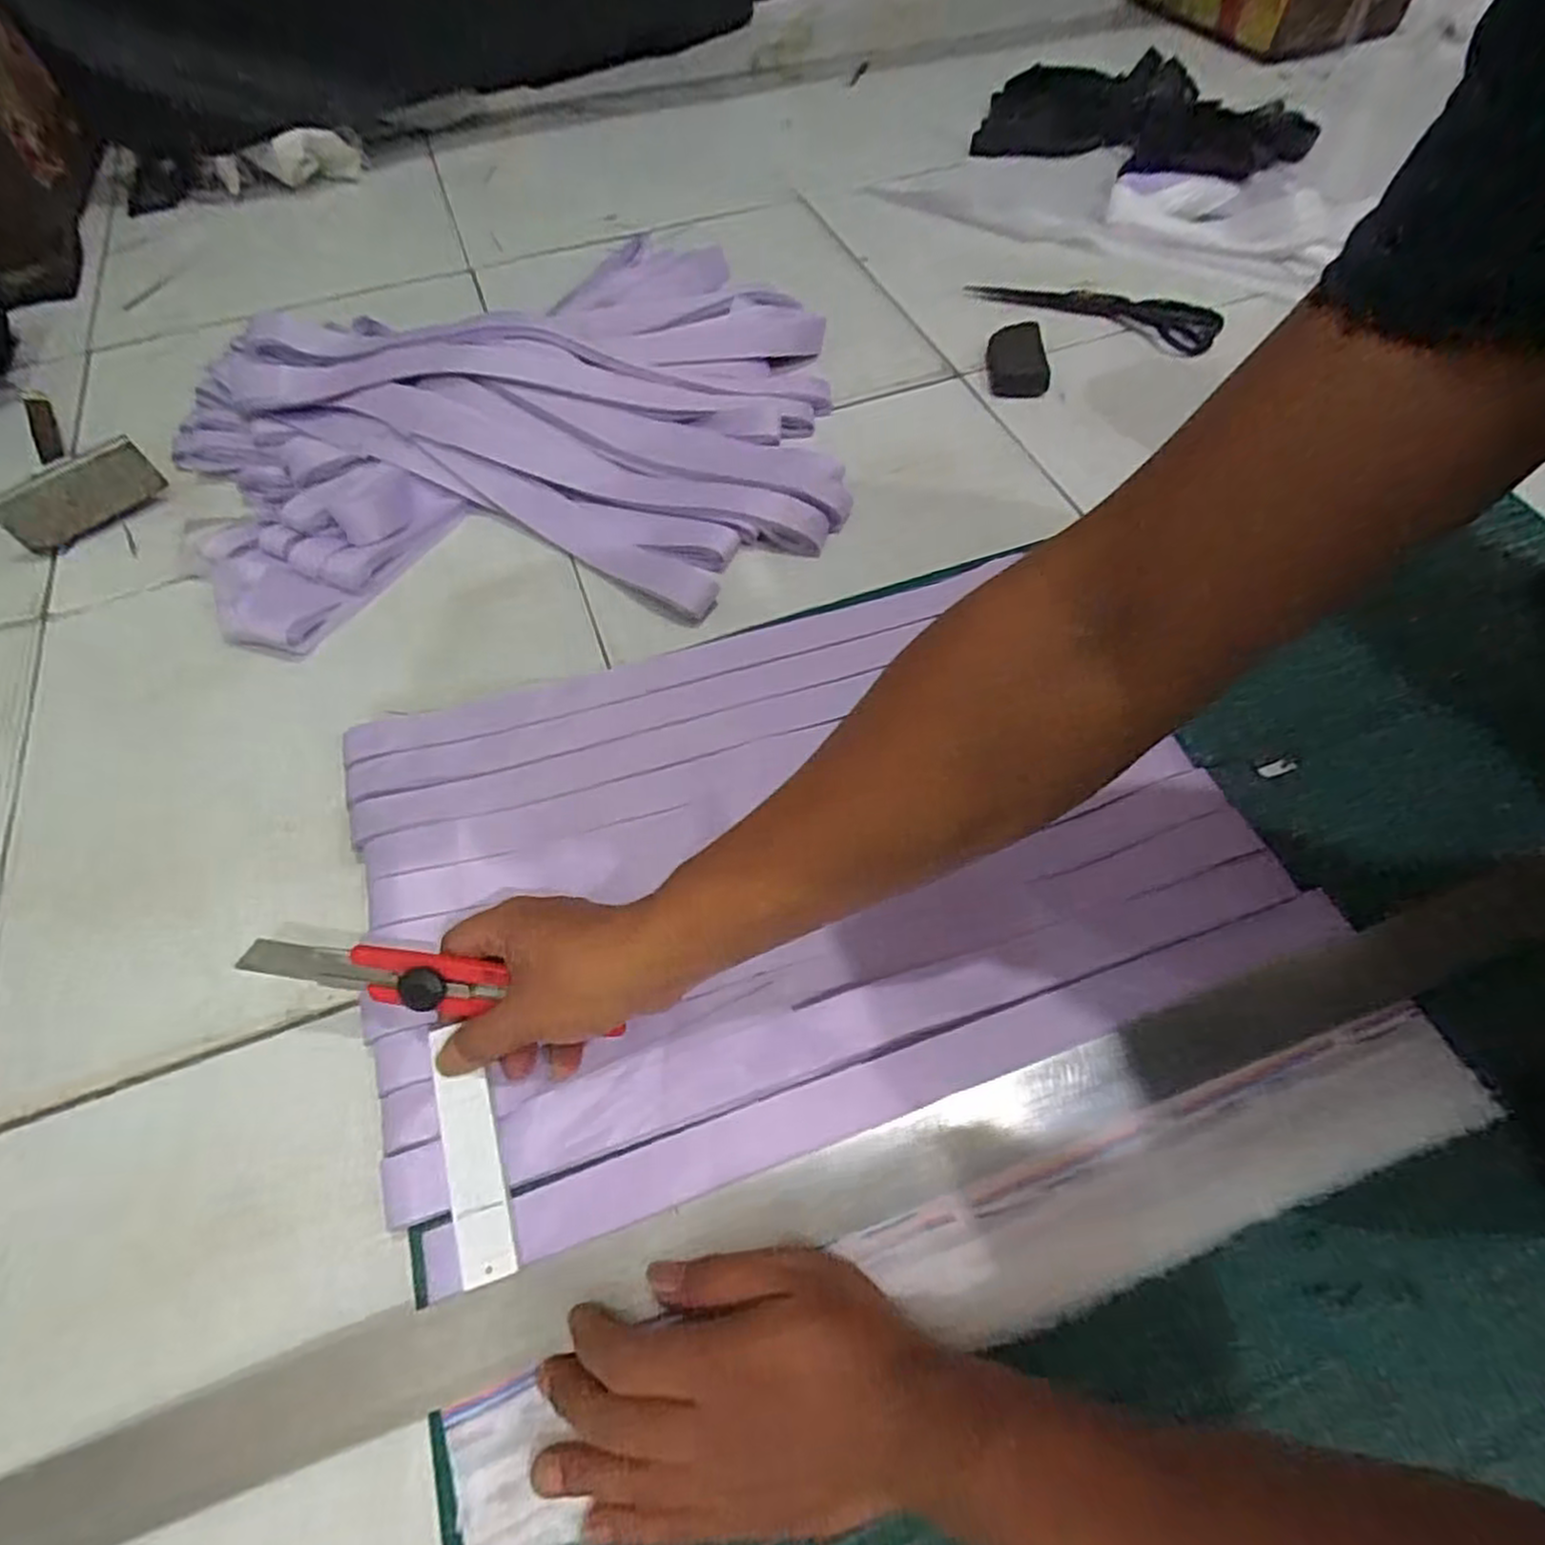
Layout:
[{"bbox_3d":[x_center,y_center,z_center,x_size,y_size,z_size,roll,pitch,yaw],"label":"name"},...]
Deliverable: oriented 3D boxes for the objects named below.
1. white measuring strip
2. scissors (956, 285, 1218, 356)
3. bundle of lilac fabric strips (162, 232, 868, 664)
[{"bbox_3d":[-0.145,0.180,0.367,0.024,0.005,0.114,-13,67,-17],"label":"white measuring strip"},{"bbox_3d":[0.319,-0.459,0.759,0.243,0.010,0.071,11,60,8],"label":"scissors"},{"bbox_3d":[-0.225,-0.324,0.658,0.555,0.076,0.455,-6,59,-3],"label":"bundle of lilac fabric strips"}]

